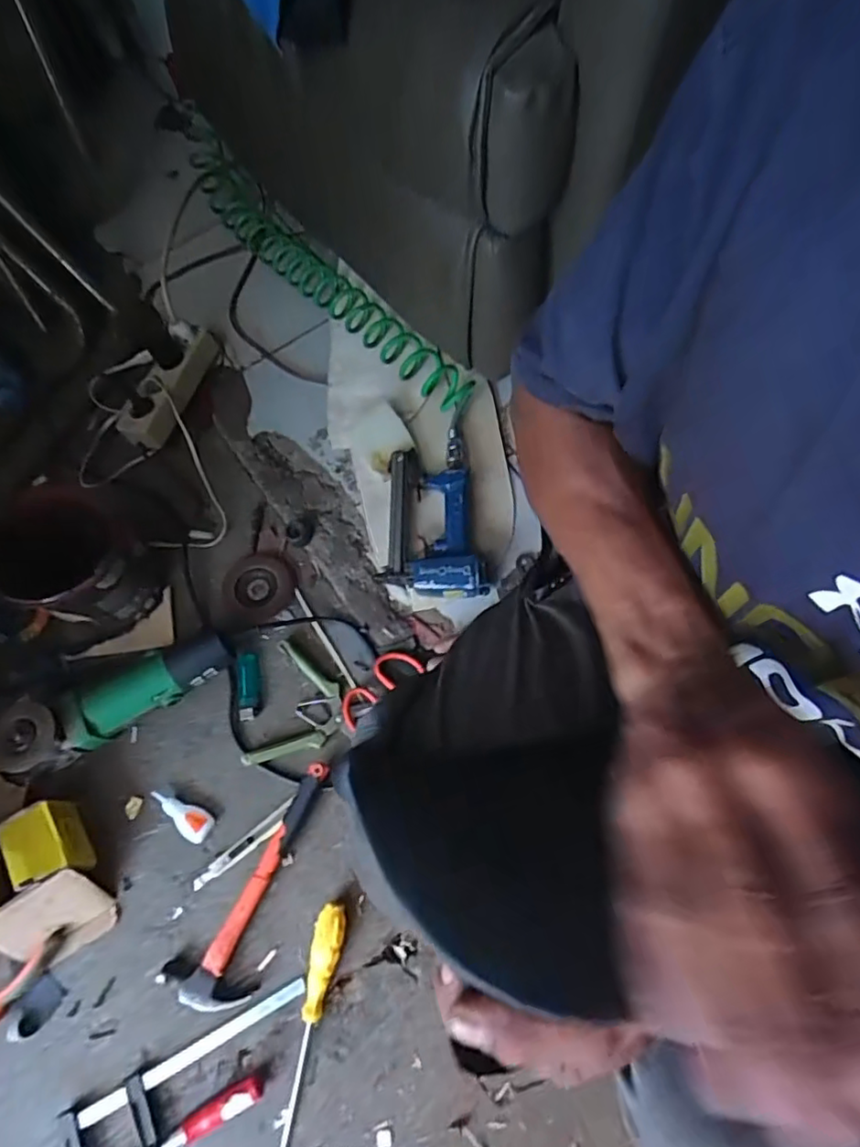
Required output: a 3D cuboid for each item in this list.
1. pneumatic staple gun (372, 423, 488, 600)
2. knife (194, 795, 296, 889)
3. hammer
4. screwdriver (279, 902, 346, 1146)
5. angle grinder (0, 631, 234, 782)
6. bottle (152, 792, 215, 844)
[{"bbox_3d":[-0.005,-0.075,0.783,0.128,0.058,0.230,-8,69,0],"label":"pneumatic staple gun"},{"bbox_3d":[-0.212,0.311,0.677,0.133,0.009,0.018,-37,72,-11],"label":"knife"},{"bbox_3d":[-0.177,0.345,0.655,0.083,0.024,0.262,31,73,14],"label":"hammer"},{"bbox_3d":[-0.126,0.461,0.608,0.032,0.027,0.219,12,70,7],"label":"screwdriver"},{"bbox_3d":[-0.373,0.144,0.701,0.275,0.090,0.084,-29,70,-10],"label":"angle grinder"},{"bbox_3d":[-0.290,0.279,0.686,0.081,0.013,0.032,28,73,13],"label":"bottle"}]

